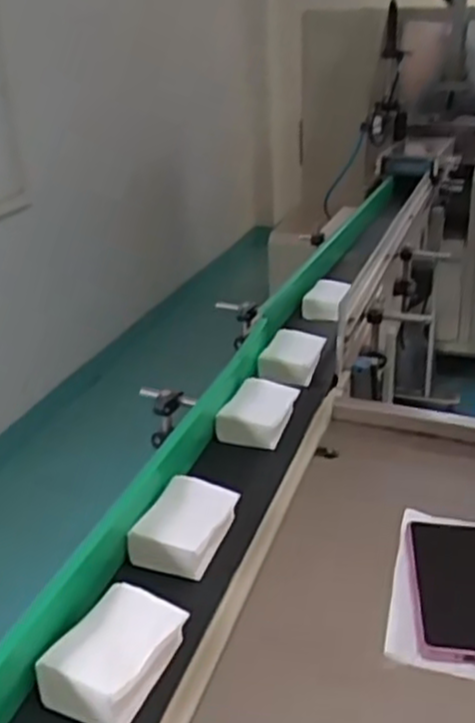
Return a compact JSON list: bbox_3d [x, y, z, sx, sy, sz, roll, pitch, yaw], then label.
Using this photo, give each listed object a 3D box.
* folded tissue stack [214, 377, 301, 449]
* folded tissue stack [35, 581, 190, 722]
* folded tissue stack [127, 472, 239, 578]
[{"bbox_3d":[0.029,0.062,0.966,0.082,0.040,0.120,7,27,20],"label":"folded tissue stack"},{"bbox_3d":[-0.095,0.228,0.599,0.079,0.037,0.109,9,28,24],"label":"folded tissue stack"},{"bbox_3d":[-0.049,0.159,0.747,0.075,0.039,0.110,6,27,18],"label":"folded tissue stack"}]

